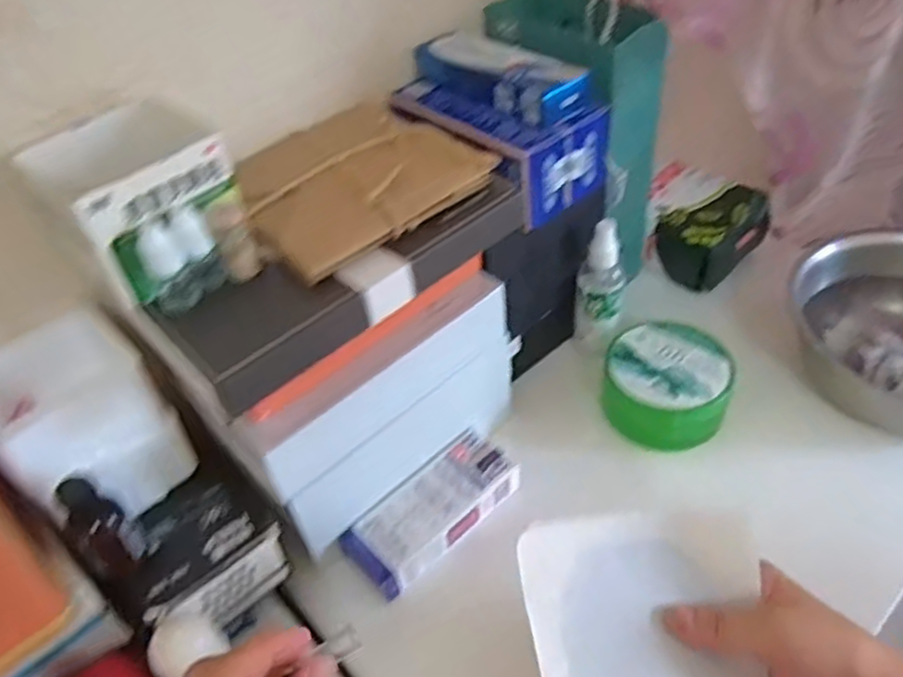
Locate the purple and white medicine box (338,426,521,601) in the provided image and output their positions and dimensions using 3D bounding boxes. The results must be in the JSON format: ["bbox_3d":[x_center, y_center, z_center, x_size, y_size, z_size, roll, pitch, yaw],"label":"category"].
[{"bbox_3d":[-0.013,0.126,0.516,0.133,0.026,0.056,-36,52,-25],"label":"purple and white medicine box"}]

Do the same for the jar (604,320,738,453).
[{"bbox_3d":[0.175,0.037,0.572,0.094,0.055,0.087,-4,46,4],"label":"jar"}]

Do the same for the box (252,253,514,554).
[{"bbox_3d":[-0.037,0.047,0.491,0.198,0.128,0.037,-35,51,-24],"label":"box"}]

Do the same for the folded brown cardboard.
[{"bbox_3d":[-0.067,-0.107,0.460,0.151,0.018,0.131,-35,51,-24],"label":"folded brown cardboard"}]

